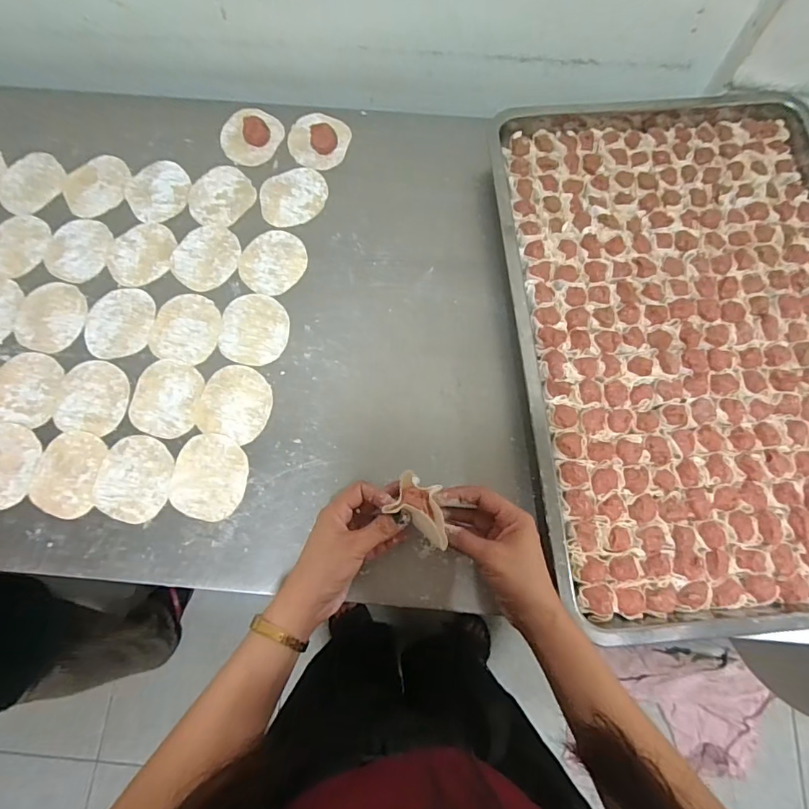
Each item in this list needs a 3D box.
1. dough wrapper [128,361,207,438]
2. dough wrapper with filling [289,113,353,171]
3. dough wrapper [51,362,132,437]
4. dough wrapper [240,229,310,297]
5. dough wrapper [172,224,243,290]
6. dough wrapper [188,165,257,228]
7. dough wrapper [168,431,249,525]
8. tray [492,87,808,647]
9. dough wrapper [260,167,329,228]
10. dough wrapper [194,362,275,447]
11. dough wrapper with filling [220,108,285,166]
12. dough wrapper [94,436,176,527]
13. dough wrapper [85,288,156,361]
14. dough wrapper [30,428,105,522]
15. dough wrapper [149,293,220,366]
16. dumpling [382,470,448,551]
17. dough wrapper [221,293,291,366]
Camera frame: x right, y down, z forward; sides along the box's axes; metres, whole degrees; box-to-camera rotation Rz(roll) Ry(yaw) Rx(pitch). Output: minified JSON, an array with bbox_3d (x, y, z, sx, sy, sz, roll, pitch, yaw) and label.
[{"bbox_3d":[-0.256,-0.007,0.530,0.072,0.004,0.084,6,73,-1],"label":"dough wrapper"},{"bbox_3d":[-0.111,-0.340,0.628,0.078,0.017,0.074,1,74,-2],"label":"dough wrapper with filling"},{"bbox_3d":[-0.336,-0.008,0.532,0.073,0.004,0.078,9,73,0],"label":"dough wrapper"},{"bbox_3d":[-0.155,-0.169,0.579,0.077,0.004,0.079,1,74,-2],"label":"dough wrapper"},{"bbox_3d":[-0.235,-0.175,0.583,0.074,0.004,0.083,31,75,7],"label":"dough wrapper"},{"bbox_3d":[-0.227,-0.258,0.609,0.078,0.004,0.084,1,74,-2],"label":"dough wrapper"},{"bbox_3d":[-0.200,0.074,0.507,0.074,0.004,0.085,7,73,0],"label":"dough wrapper"},{"bbox_3d":[0.313,-0.083,0.535,0.389,0.050,0.603,-3,74,-3],"label":"tray"},{"bbox_3d":[-0.136,-0.257,0.607,0.083,0.004,0.081,1,74,-2],"label":"dough wrapper"},{"bbox_3d":[-0.181,-0.002,0.529,0.075,0.004,0.079,17,74,3],"label":"dough wrapper"},{"bbox_3d":[-0.198,-0.350,0.625,0.073,0.026,0.080,1,74,-2],"label":"dough wrapper with filling"},{"bbox_3d":[-0.278,0.076,0.506,0.074,0.004,0.085,7,73,0],"label":"dough wrapper"},{"bbox_3d":[-0.323,-0.093,0.559,0.072,0.004,0.084,6,73,-1],"label":"dough wrapper"},{"bbox_3d":[-0.349,0.070,0.507,0.066,0.005,0.087,2,74,-2],"label":"dough wrapper"},{"bbox_3d":[-0.246,-0.087,0.554,0.074,0.004,0.079,1,74,-2],"label":"dough wrapper"},{"bbox_3d":[0.017,0.090,0.430,0.059,0.019,0.046,29,75,6],"label":"dumpling"},{"bbox_3d":[-0.169,-0.086,0.554,0.074,0.004,0.084,5,73,-1],"label":"dough wrapper"}]

